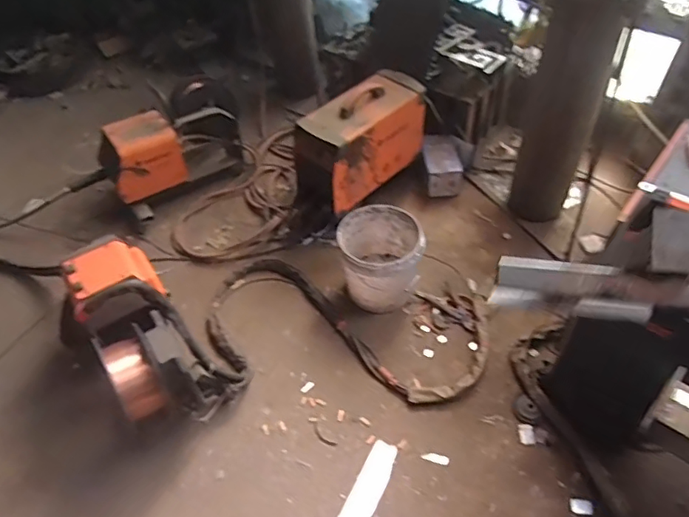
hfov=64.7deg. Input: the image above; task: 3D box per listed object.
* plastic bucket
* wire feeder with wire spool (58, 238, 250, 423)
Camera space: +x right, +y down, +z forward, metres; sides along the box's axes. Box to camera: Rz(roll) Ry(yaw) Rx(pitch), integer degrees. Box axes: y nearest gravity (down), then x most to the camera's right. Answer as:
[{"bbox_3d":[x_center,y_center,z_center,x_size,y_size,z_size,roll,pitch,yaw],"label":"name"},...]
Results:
[{"bbox_3d":[0.117,0.009,1.804,0.272,0.245,0.273,-2,49,2],"label":"plastic bucket"},{"bbox_3d":[-0.575,0.209,1.519,0.530,0.375,0.295,32,58,28],"label":"wire feeder with wire spool"}]

